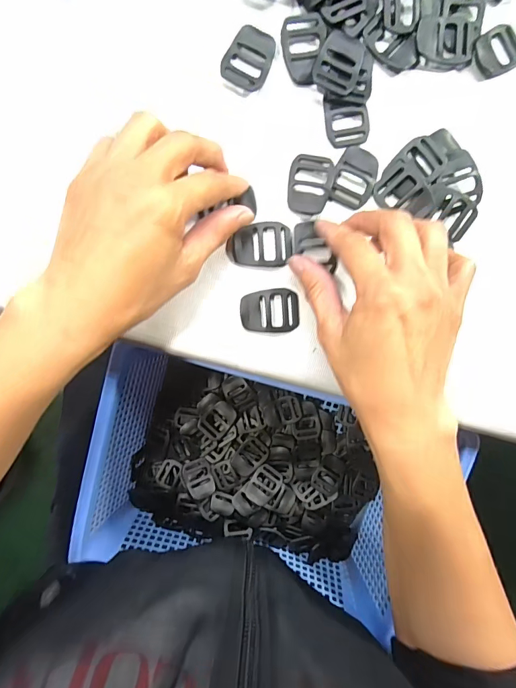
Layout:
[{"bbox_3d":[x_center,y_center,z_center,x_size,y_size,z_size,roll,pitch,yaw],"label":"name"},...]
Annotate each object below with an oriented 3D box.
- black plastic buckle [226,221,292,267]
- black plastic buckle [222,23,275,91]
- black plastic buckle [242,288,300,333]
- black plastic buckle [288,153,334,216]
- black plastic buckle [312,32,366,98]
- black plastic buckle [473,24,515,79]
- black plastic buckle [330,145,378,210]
[{"bbox_3d":[0.001,-0.065,0.253,0.042,0.006,0.028,-1,93,-5],"label":"black plastic buckle"},{"bbox_3d":[-0.005,-0.183,0.247,0.028,0.004,0.036,26,91,-6],"label":"black plastic buckle"},{"bbox_3d":[0.008,-0.022,0.256,0.039,0.005,0.028,-3,93,-5],"label":"black plastic buckle"},{"bbox_3d":[0.034,-0.105,0.252,0.027,0.009,0.038,10,92,-5],"label":"black plastic buckle"},{"bbox_3d":[0.052,-0.181,0.247,0.028,0.006,0.040,20,91,-6],"label":"black plastic buckle"},{"bbox_3d":[0.162,-0.196,0.258,0.035,0.006,0.029,-37,95,-2],"label":"black plastic buckle"},{"bbox_3d":[0.064,-0.111,0.255,0.027,0.008,0.038,19,91,-6],"label":"black plastic buckle"}]

